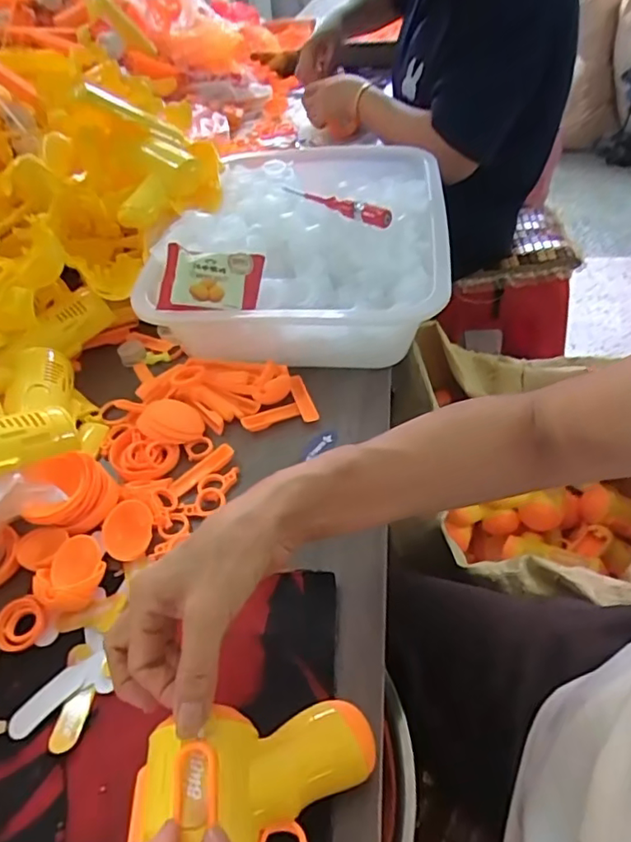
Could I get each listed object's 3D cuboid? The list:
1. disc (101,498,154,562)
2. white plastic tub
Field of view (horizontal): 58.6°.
[{"bbox_3d":[-0.141,0.082,0.423,0.035,0.004,0.044,8,76,-21],"label":"disc"},{"bbox_3d":[-0.003,-0.206,0.630,0.281,0.108,0.390,2,46,8],"label":"white plastic tub"}]

